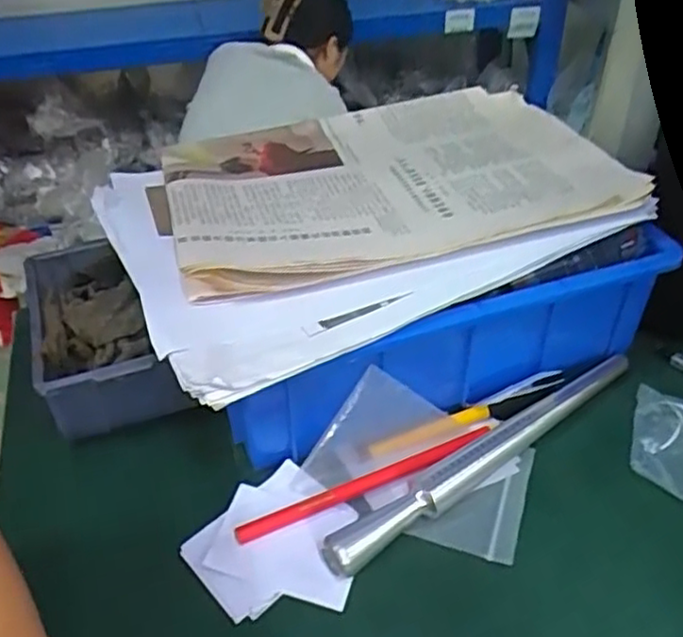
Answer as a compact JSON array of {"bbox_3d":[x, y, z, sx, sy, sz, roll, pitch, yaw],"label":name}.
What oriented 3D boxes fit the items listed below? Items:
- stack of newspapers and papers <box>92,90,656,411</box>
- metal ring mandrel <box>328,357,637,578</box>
[{"bbox_3d":[0.013,-0.081,0.436,0.305,0.031,0.235,-20,42,-21],"label":"stack of newspapers and papers"},{"bbox_3d":[0.087,0.075,0.381,0.231,0.022,0.017,-26,45,-28],"label":"metal ring mandrel"}]

